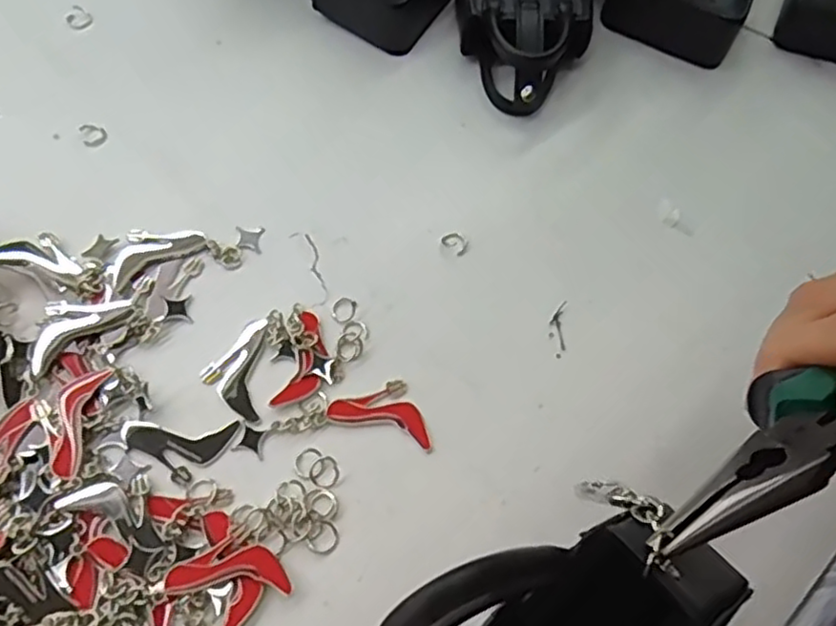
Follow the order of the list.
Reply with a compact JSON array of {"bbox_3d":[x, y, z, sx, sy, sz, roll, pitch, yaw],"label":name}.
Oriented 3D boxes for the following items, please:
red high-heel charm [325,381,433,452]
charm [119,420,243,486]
[{"bbox_3d":[-0.014,0.041,0.293,0.047,0.004,0.026,17,65,5],"label":"red high-heel charm"},{"bbox_3d":[-0.101,0.058,0.282,0.048,0.004,0.025,1,64,-3],"label":"charm"}]

